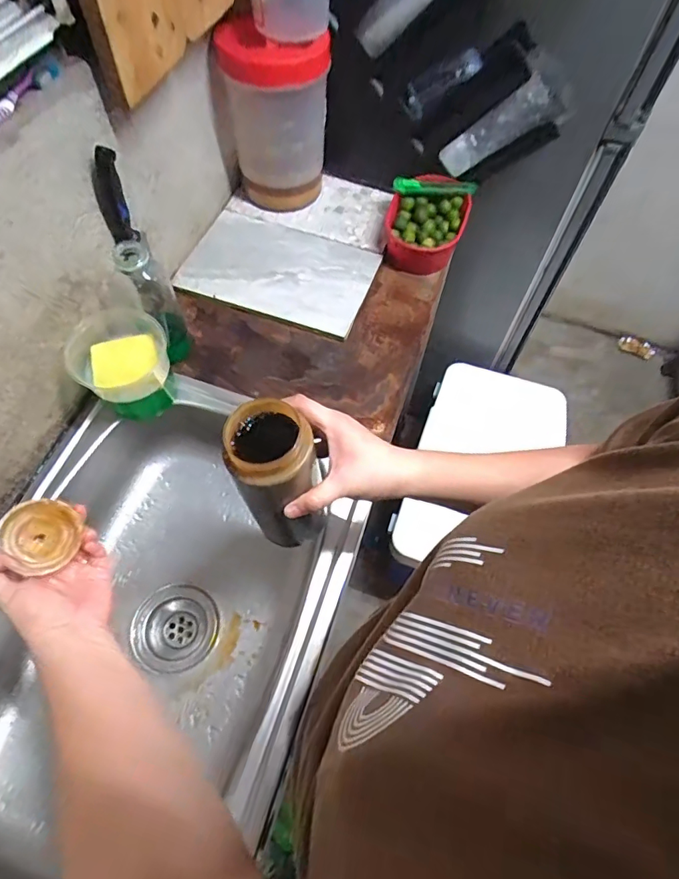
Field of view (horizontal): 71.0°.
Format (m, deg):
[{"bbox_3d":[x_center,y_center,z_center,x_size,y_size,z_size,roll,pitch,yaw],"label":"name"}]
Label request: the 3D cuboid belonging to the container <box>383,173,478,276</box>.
[{"bbox_3d":[0.143,-0.358,0.794,0.128,0.073,0.158,15,63,5],"label":"container"}]

